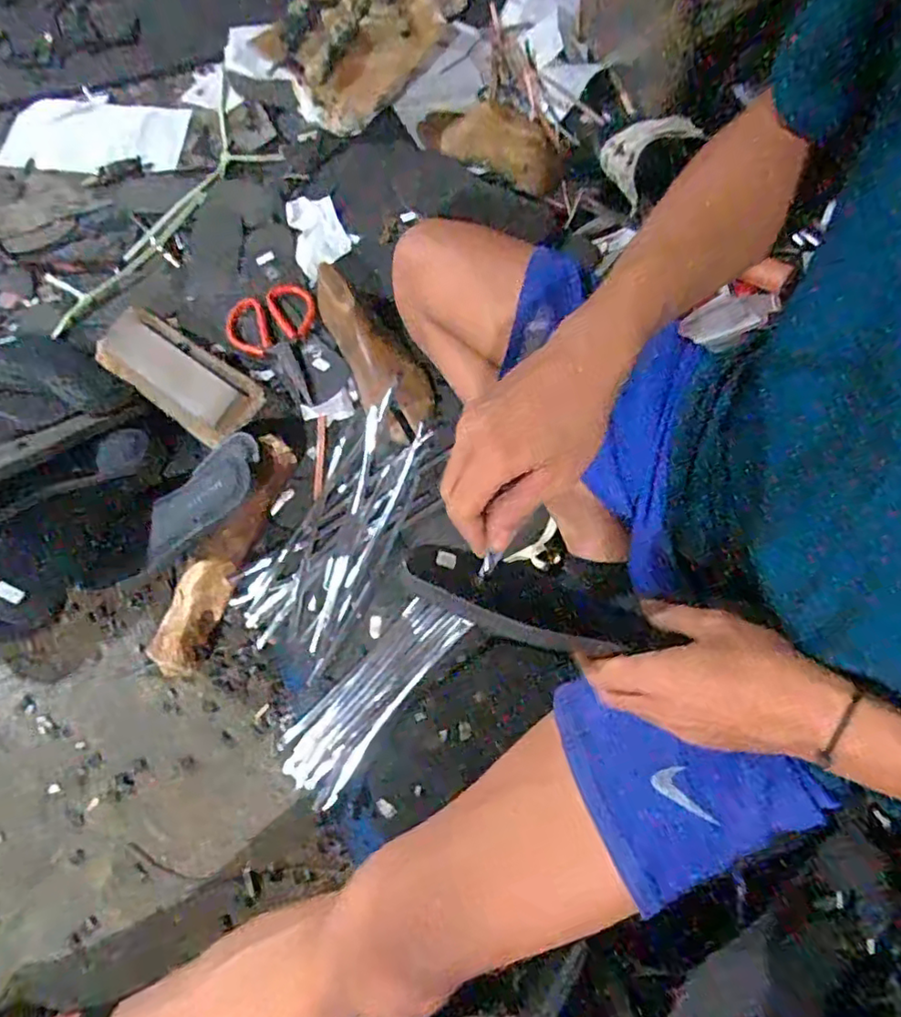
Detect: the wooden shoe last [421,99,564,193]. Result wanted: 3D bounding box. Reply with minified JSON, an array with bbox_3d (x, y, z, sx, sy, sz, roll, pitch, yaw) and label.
[{"bbox_3d":[0.067,-0.493,0.818,0.178,0.057,0.085,14,72,-8],"label":"wooden shoe last"}]

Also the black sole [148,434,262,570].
[{"bbox_3d":[-0.262,-0.011,0.638,0.160,0.010,0.058,-44,88,-7],"label":"black sole"}]

